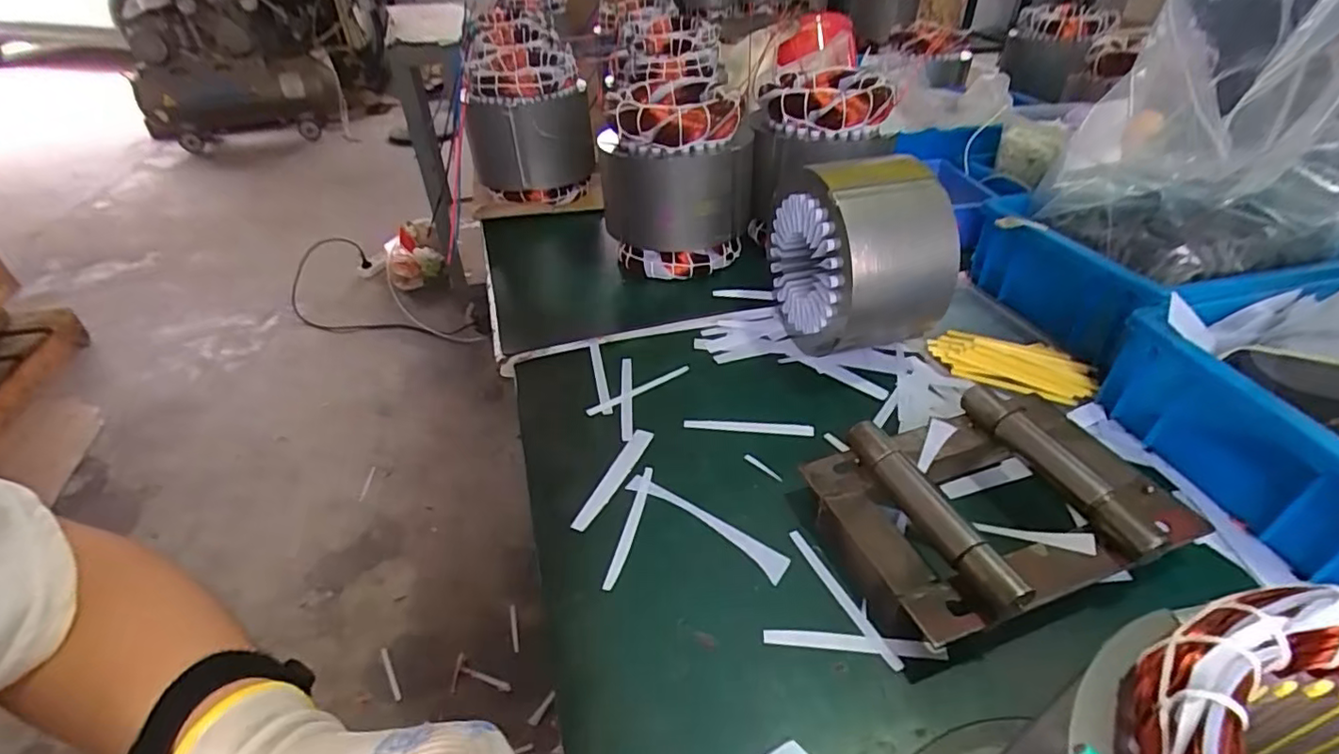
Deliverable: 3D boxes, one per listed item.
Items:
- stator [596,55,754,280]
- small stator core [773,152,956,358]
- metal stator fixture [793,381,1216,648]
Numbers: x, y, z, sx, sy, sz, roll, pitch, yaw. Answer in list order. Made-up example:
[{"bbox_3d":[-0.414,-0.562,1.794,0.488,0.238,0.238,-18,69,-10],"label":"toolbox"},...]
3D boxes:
[{"bbox_3d":[0.011,-0.206,0.615,0.141,0.167,0.150,1,40,7],"label":"stator"},{"bbox_3d":[0.155,-0.096,0.496,0.110,0.148,0.125,-11,40,-7],"label":"small stator core"},{"bbox_3d":[0.201,0.071,0.369,0.199,0.049,0.136,-17,41,-14],"label":"metal stator fixture"}]

